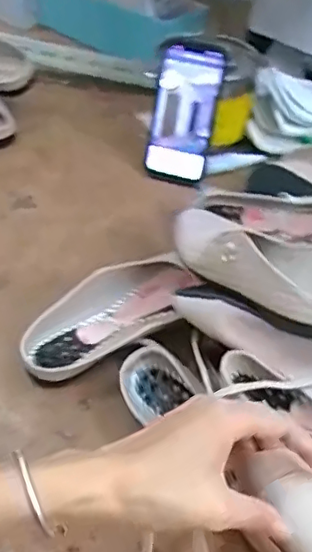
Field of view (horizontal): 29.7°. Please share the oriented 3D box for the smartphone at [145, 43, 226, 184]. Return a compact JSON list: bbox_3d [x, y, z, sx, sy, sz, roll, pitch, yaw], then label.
[{"bbox_3d":[0.034,-0.198,0.723,0.076,0.161,0.017,13,23,9],"label":"smartphone"}]

